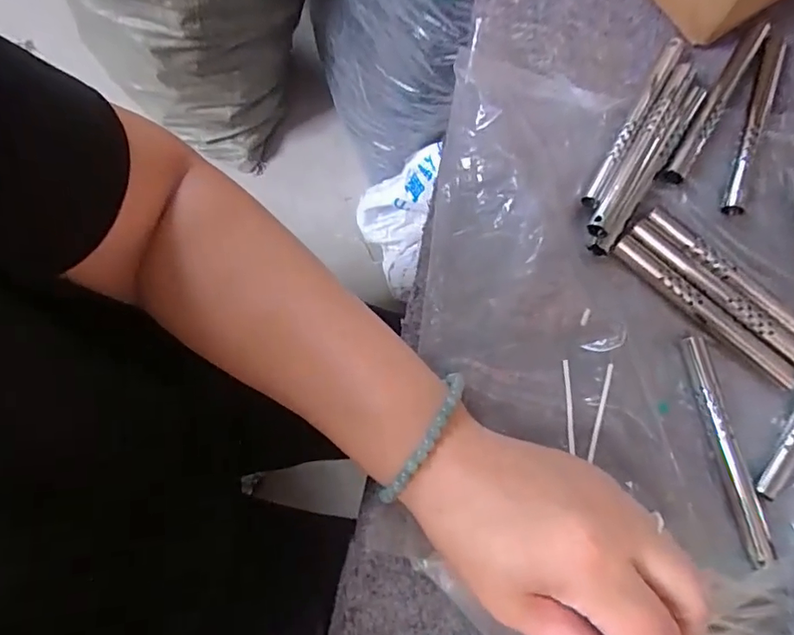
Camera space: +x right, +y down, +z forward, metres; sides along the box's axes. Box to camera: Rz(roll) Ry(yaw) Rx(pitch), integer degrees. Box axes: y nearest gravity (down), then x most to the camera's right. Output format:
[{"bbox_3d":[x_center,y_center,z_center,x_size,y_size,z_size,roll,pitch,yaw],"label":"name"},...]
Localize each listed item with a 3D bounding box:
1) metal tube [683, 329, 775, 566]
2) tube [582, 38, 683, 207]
[{"bbox_3d":[0.158,0.061,0.250,0.012,0.008,0.105,-11,79,-2],"label":"metal tube"},{"bbox_3d":[0.128,-0.107,0.282,0.008,0.008,0.109,30,80,5],"label":"tube"}]

